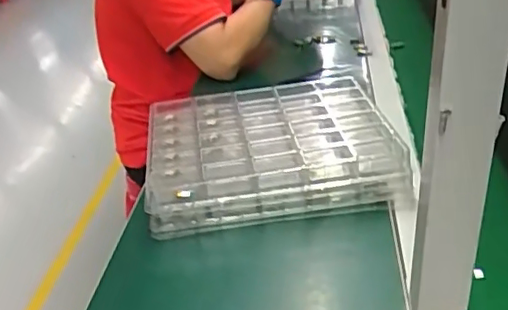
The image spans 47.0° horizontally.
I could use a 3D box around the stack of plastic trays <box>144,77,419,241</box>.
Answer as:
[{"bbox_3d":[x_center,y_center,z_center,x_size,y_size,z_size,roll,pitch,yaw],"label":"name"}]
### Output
[{"bbox_3d":[0.020,-0.004,0.746,0.300,0.075,0.238,-7,30,-2],"label":"stack of plastic trays"}]

